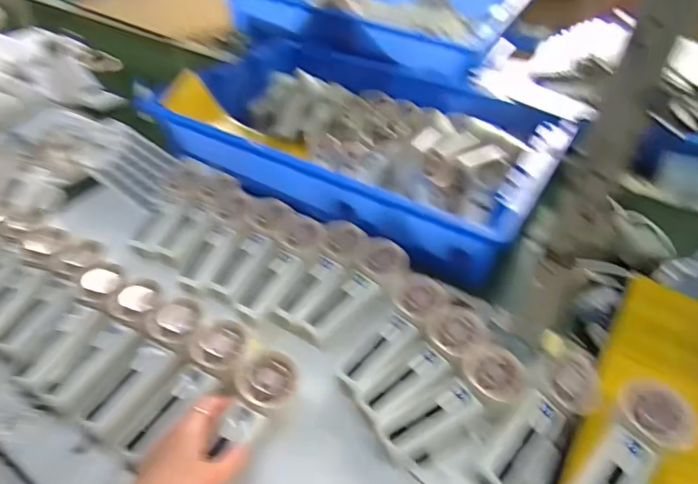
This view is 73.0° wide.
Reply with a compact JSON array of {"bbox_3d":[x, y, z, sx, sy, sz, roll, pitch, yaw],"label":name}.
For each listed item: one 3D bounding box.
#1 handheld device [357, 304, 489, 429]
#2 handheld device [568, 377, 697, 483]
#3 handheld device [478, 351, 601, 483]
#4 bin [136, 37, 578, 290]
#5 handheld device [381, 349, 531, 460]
[{"bbox_3d":[0.079,0.125,0.487,0.156,0.030,0.052,-27,49,-30],"label":"handheld device"},{"bbox_3d":[0.226,0.186,0.394,0.150,0.061,0.054,-28,49,-31],"label":"handheld device"},{"bbox_3d":[0.177,0.166,0.439,0.062,0.042,0.151,33,49,31],"label":"handheld device"},{"bbox_3d":[0.005,-0.193,0.849,0.681,0.112,0.433,24,45,23],"label":"bin"},{"bbox_3d":[0.103,0.156,0.455,0.152,0.031,0.053,-21,46,-25],"label":"handheld device"}]

